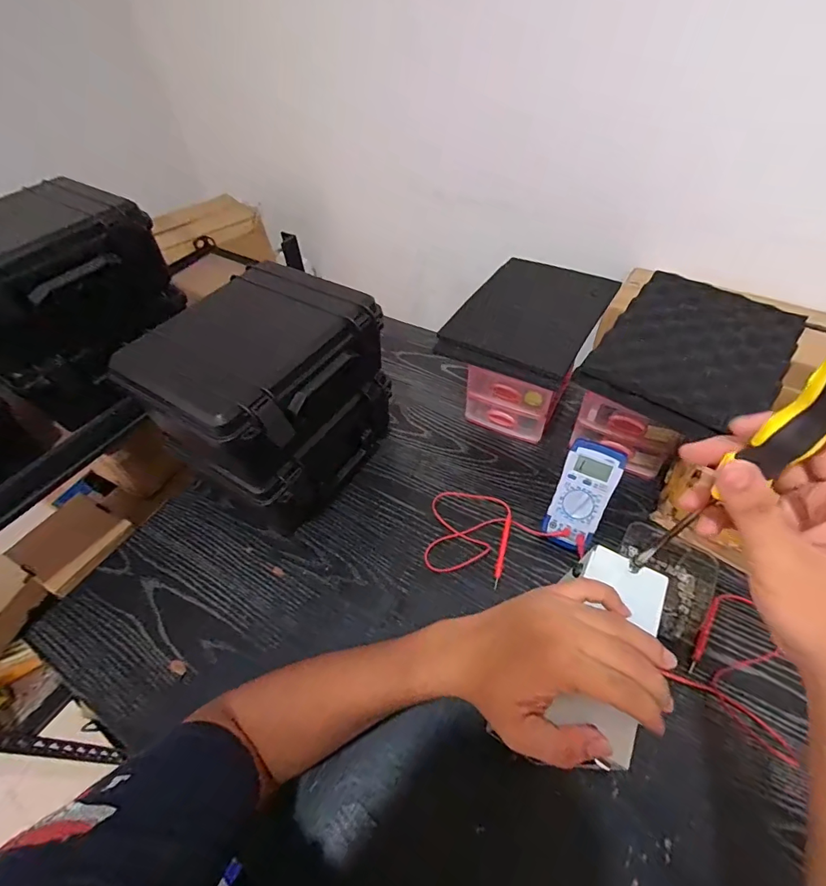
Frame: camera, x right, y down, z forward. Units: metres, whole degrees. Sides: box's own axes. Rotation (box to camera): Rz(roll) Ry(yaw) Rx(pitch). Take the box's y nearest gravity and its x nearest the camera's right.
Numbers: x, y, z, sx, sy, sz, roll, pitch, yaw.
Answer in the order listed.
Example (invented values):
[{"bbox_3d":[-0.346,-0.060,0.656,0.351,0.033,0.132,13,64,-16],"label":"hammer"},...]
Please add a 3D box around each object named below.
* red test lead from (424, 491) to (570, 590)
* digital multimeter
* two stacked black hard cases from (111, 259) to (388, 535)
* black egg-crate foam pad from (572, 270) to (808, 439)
[{"bbox_3d":[0.092,0.118,0.592,0.168,0.027,0.145,-28,54,-17],"label":"red test lead"},{"bbox_3d":[0.220,0.071,0.569,0.064,0.028,0.142,24,98,23],"label":"digital multimeter"},{"bbox_3d":[-0.205,-0.056,0.623,0.261,0.248,0.303,21,55,20],"label":"two stacked black hard cases"},{"bbox_3d":[0.359,-0.121,0.561,0.197,0.028,0.263,31,59,26],"label":"black egg-crate foam pad"}]

